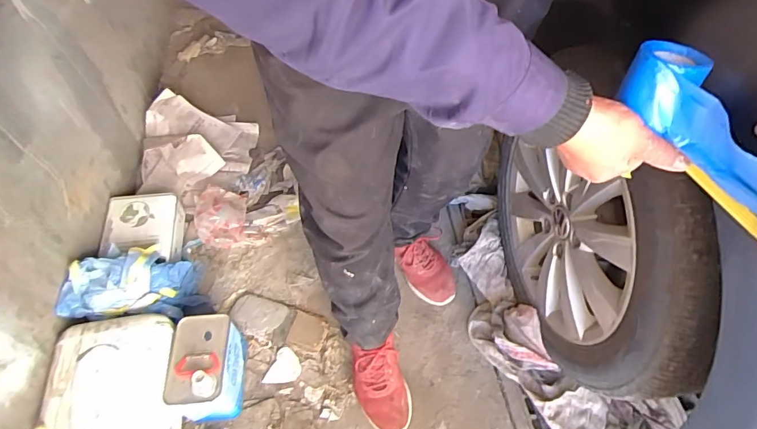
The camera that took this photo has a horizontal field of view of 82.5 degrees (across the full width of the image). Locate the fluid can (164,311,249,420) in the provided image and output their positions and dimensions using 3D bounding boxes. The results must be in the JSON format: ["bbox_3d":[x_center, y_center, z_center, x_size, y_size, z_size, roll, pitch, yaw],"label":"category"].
[{"bbox_3d":[-0.350,0.316,0.900,0.115,0.161,0.182,-3,54,-1],"label":"fluid can"}]

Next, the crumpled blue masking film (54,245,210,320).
[{"bbox_3d":[-0.540,0.157,0.968,0.226,0.206,0.169,-8,54,-4],"label":"crumpled blue masking film"}]

